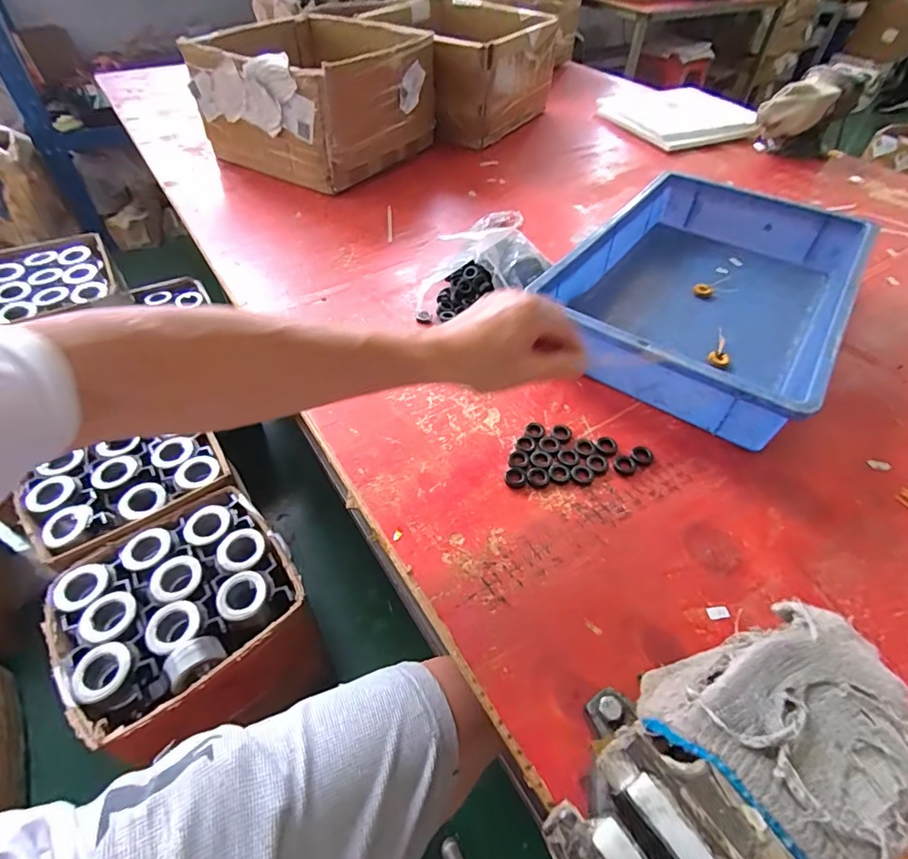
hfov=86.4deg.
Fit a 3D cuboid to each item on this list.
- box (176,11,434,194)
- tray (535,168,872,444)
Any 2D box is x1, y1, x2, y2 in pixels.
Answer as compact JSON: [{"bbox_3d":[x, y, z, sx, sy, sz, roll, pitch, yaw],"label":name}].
[{"bbox_3d":[-0.256,-0.598,0.883,0.368,0.186,0.299,25,52,18],"label":"box"},{"bbox_3d":[0.313,-0.176,0.597,0.273,0.082,0.433,31,54,23],"label":"tray"}]

